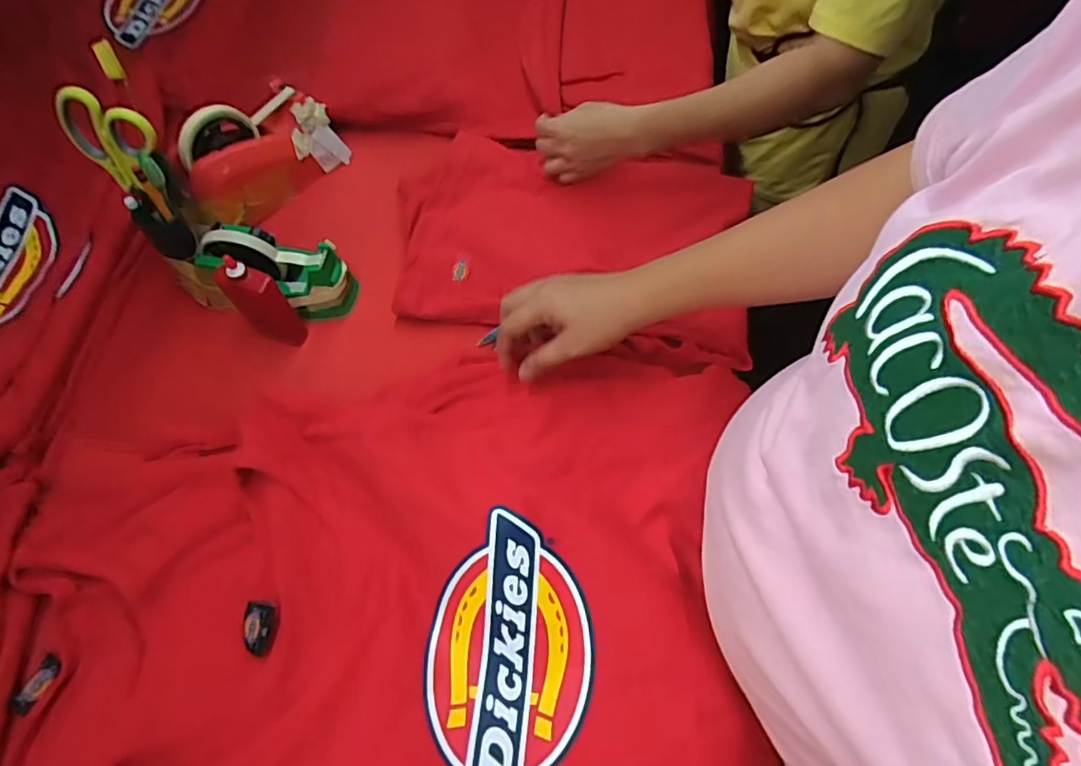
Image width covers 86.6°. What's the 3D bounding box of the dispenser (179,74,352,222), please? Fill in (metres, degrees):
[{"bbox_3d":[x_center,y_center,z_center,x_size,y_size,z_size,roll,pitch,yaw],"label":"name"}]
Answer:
[{"bbox_3d":[-0.328,-0.271,0.675,0.062,0.117,0.184,33,67,17],"label":"dispenser"}]

